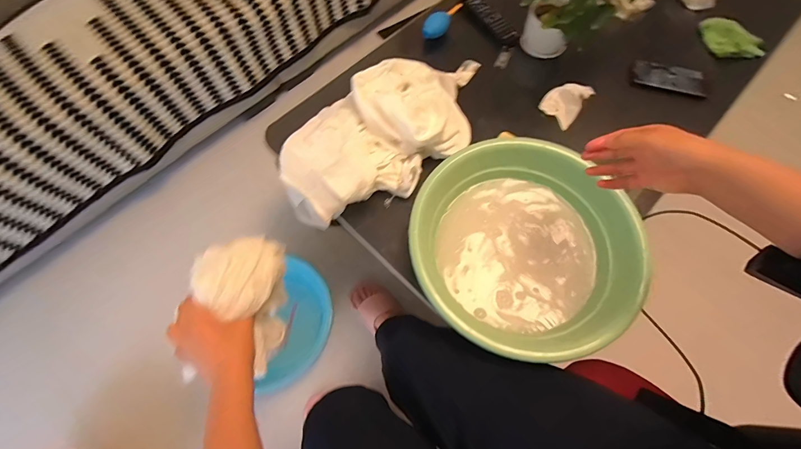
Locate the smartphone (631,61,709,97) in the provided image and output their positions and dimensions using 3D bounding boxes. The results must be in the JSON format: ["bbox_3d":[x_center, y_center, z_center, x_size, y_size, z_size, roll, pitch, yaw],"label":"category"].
[{"bbox_3d":[0.616,-0.335,0.812,0.166,0.013,0.062,16,81,4],"label":"smartphone"}]

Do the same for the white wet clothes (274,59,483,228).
[{"bbox_3d":[-0.012,-0.198,0.709,0.479,0.133,0.239,-34,71,-14],"label":"white wet clothes"}]

